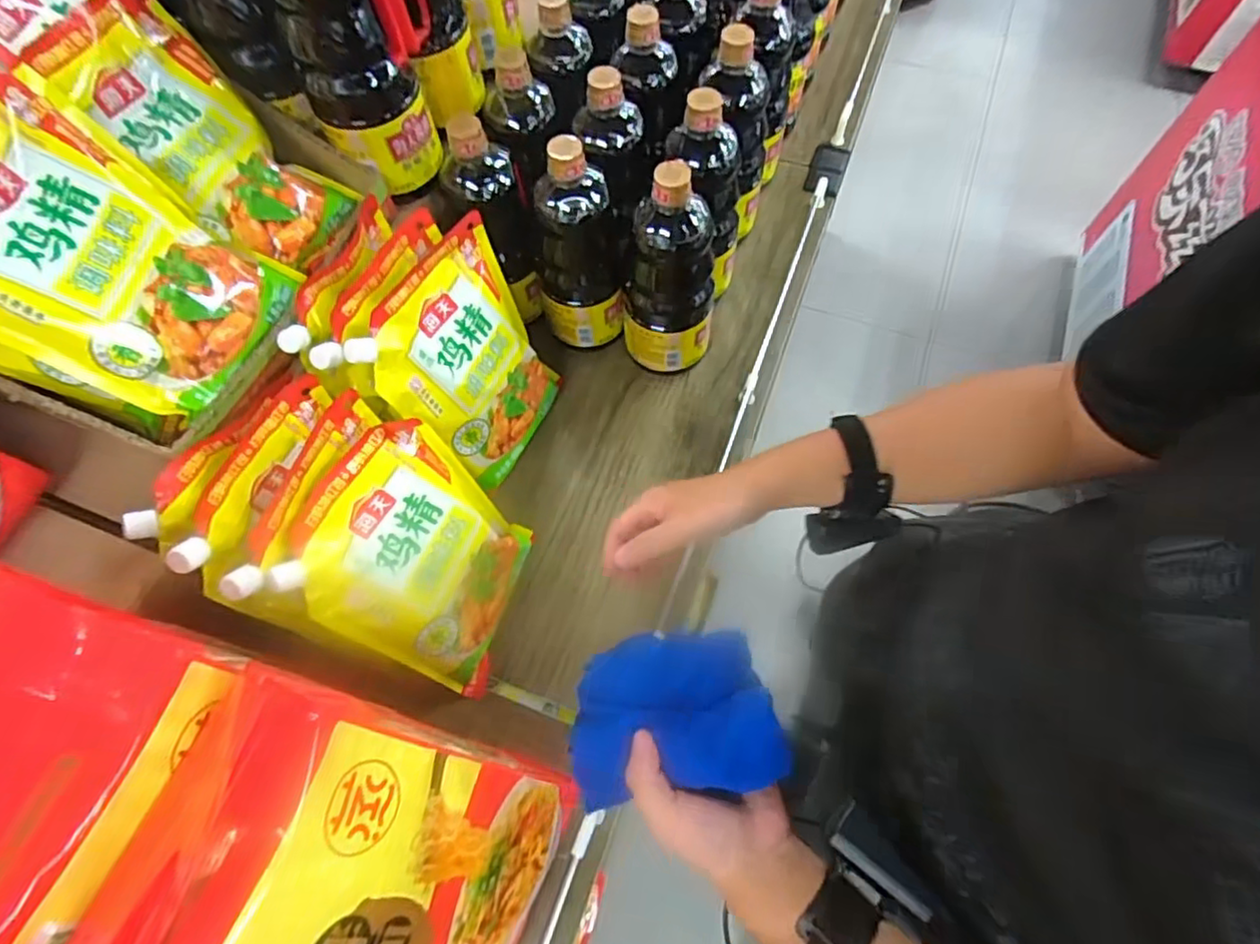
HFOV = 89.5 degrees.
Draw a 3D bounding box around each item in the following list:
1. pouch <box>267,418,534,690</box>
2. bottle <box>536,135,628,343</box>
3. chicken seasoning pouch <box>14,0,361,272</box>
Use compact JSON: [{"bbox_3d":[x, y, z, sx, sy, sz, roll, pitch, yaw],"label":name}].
[{"bbox_3d":[-0.176,0.078,0.568,0.050,0.233,0.174,2,58,43],"label":"pouch"},{"bbox_3d":[-0.053,-0.238,0.690,0.100,0.228,0.089,-4,66,0],"label":"bottle"},{"bbox_3d":[-0.363,-0.284,0.547,0.225,0.038,0.136,40,57,-29],"label":"chicken seasoning pouch"}]

